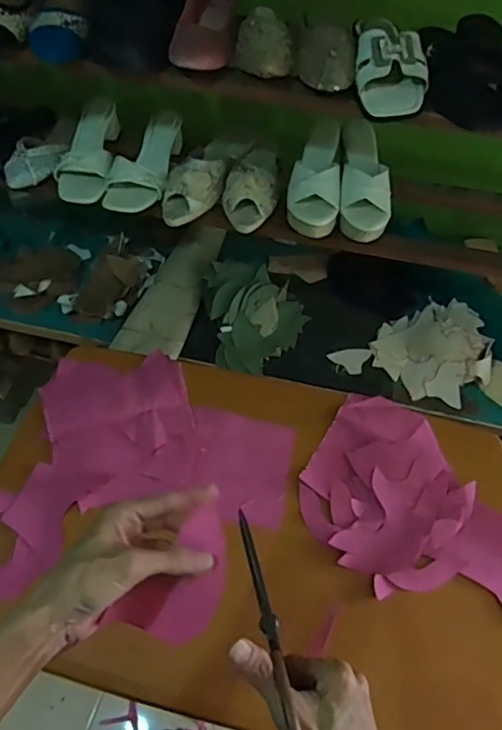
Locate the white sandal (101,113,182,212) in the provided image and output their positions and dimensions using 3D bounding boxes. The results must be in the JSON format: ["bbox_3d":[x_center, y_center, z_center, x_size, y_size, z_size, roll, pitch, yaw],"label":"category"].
[{"bbox_3d":[-0.173,-0.346,0.974,0.092,0.067,0.208,20,72,13],"label":"white sandal"}]

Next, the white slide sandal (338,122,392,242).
[{"bbox_3d":[0.191,-0.307,0.926,0.080,0.066,0.217,5,56,3],"label":"white slide sandal"}]

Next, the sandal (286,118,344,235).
[{"bbox_3d":[0.106,-0.312,0.929,0.083,0.060,0.211,5,56,3],"label":"sandal"}]

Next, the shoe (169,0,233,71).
[{"bbox_3d":[-0.061,-0.475,0.758,0.074,0.059,0.214,4,56,2],"label":"shoe"}]

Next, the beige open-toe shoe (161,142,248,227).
[{"bbox_3d":[-0.078,-0.336,0.954,0.087,0.057,0.239,22,59,14],"label":"beige open-toe shoe"}]

